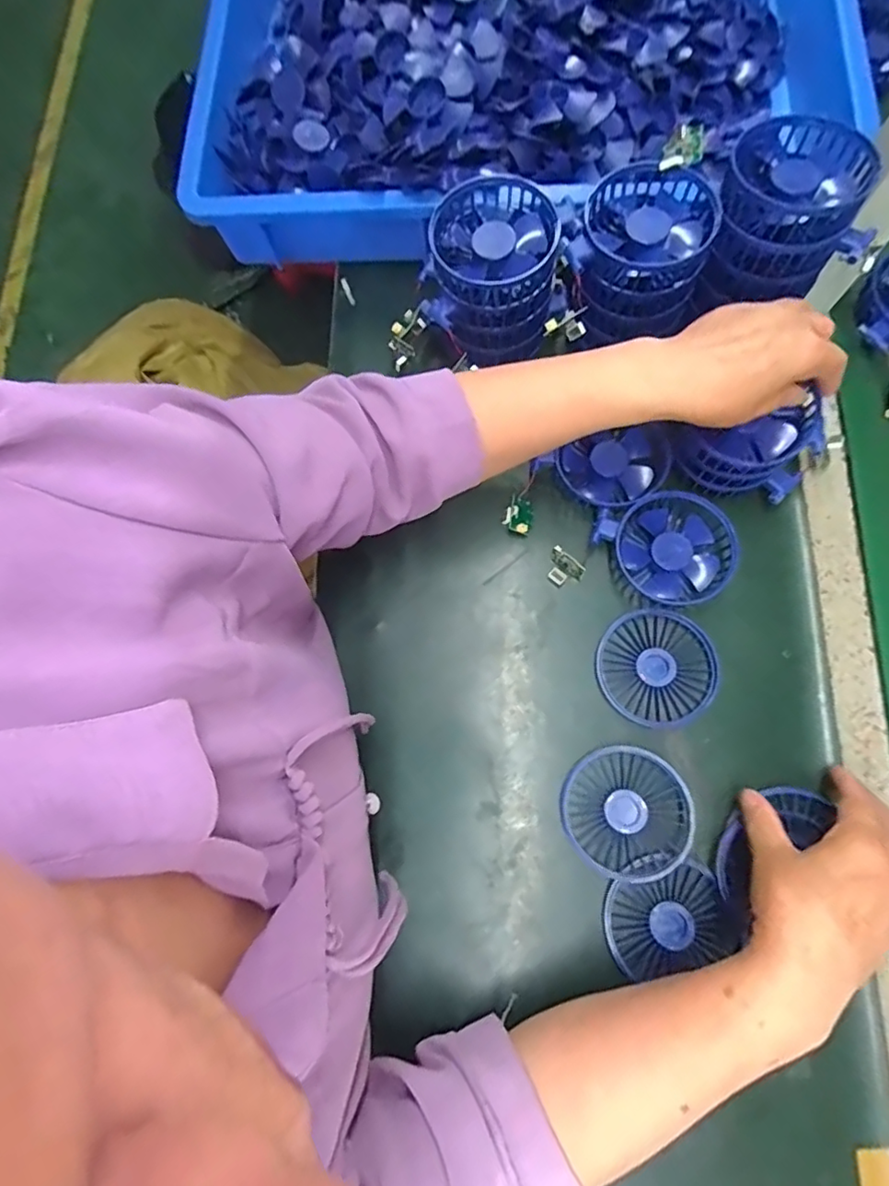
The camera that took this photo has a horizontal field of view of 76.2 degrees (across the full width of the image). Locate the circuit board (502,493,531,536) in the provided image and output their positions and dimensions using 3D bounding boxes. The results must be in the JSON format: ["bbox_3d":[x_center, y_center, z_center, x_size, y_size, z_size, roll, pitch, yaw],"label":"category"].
[{"bbox_3d":[0.062,-0.065,0.469,0.024,0.010,0.029,20,78,6],"label":"circuit board"}]

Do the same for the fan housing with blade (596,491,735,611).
[{"bbox_3d":[0.178,-0.034,0.443,0.086,0.028,0.088,0,76,1],"label":"fan housing with blade"}]

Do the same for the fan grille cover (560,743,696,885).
[{"bbox_3d":[0.133,0.159,0.409,0.086,0.016,0.089,-39,79,-8],"label":"fan grille cover"}]

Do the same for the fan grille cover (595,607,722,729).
[{"bbox_3d":[0.163,0.056,0.434,0.086,0.013,0.085,-41,79,-8],"label":"fan grille cover"}]

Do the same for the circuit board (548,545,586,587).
[{"bbox_3d":[0.096,-0.019,0.460,0.032,0.008,0.025,41,104,1],"label":"circuit board"}]

